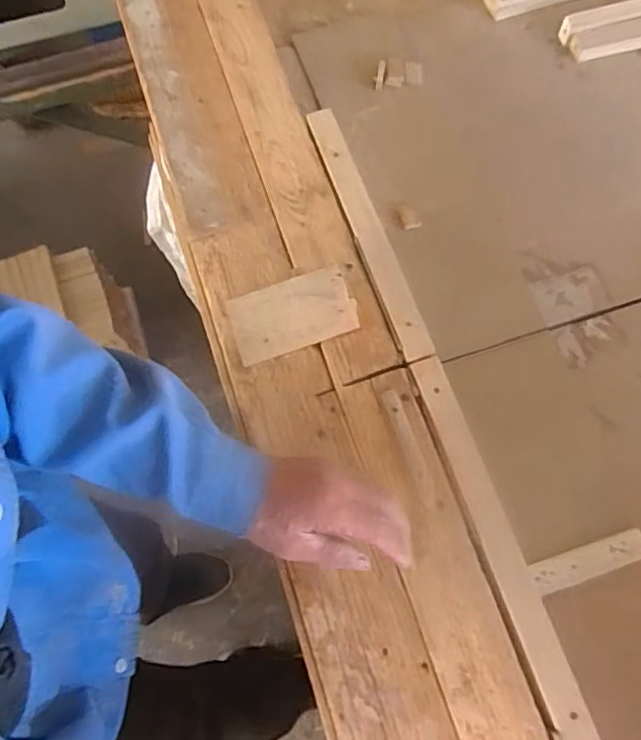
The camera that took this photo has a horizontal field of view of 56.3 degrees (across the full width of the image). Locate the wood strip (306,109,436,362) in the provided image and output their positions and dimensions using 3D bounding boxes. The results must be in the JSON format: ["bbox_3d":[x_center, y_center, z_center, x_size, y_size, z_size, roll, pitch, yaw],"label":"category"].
[{"bbox_3d":[0.054,-0.160,0.677,0.034,0.013,0.334,-18,72,-5],"label":"wood strip"}]

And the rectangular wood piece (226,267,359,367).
[{"bbox_3d":[-0.031,-0.059,0.654,0.131,0.013,0.080,-17,72,-5],"label":"rectangular wood piece"}]

